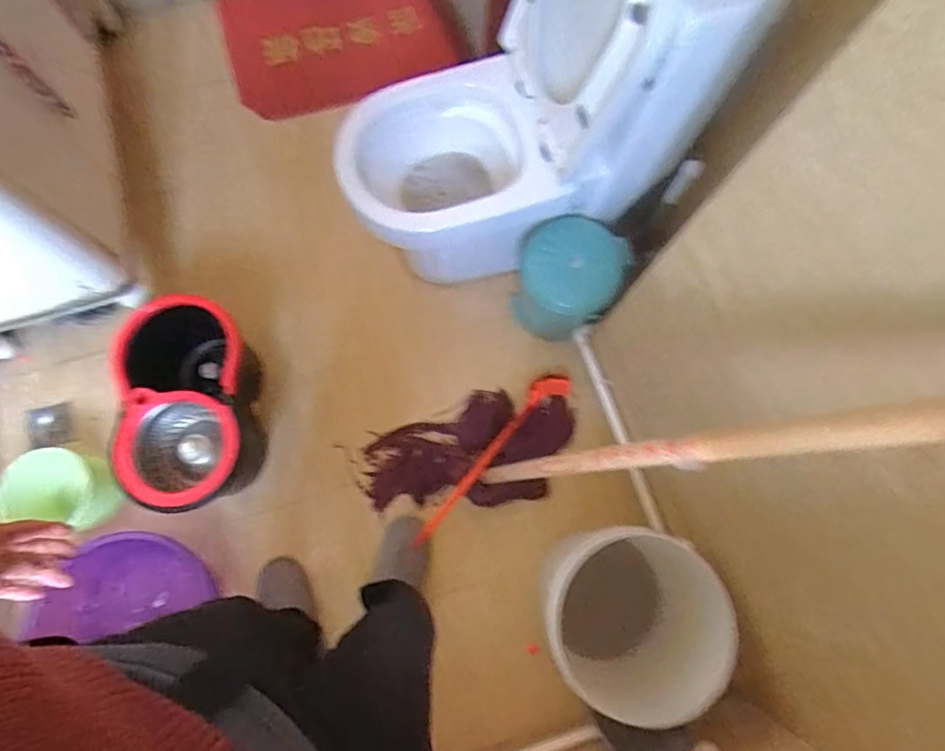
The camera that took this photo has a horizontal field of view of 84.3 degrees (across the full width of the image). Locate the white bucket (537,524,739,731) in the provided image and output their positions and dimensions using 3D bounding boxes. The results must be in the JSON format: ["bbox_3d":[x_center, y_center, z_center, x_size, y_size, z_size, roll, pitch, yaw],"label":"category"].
[{"bbox_3d":[0.280,0.451,1.036,0.288,0.386,0.294,0,78,1],"label":"white bucket"}]

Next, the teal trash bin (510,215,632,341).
[{"bbox_3d":[0.215,-0.215,1.227,0.219,0.250,0.205,0,78,1],"label":"teal trash bin"}]

